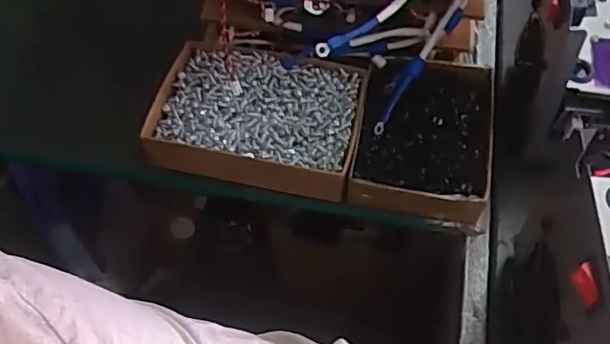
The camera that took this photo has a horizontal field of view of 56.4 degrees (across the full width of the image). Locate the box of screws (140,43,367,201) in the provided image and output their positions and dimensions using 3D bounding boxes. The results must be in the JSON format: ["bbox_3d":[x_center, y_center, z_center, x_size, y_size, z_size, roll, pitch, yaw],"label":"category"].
[{"bbox_3d":[-0.053,-0.060,0.610,0.217,0.047,0.141,10,59,9],"label":"box of screws"}]

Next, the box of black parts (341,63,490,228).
[{"bbox_3d":[0.124,-0.043,0.592,0.132,0.043,0.177,9,59,8],"label":"box of black parts"}]

